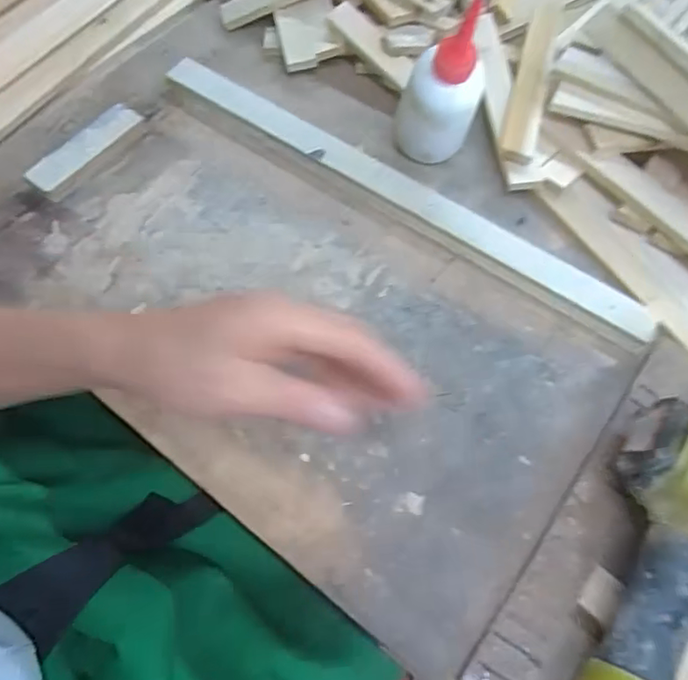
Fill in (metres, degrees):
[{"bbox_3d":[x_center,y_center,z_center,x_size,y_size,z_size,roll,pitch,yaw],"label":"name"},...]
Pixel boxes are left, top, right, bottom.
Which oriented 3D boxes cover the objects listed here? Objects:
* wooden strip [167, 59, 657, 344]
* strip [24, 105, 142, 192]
[{"bbox_3d":[0.040,-0.129,0.485,0.456,0.020,0.025,32,69,14],"label":"wooden strip"},{"bbox_3d":[-0.219,-0.163,0.499,0.030,0.017,0.106,34,69,15],"label":"strip"}]

